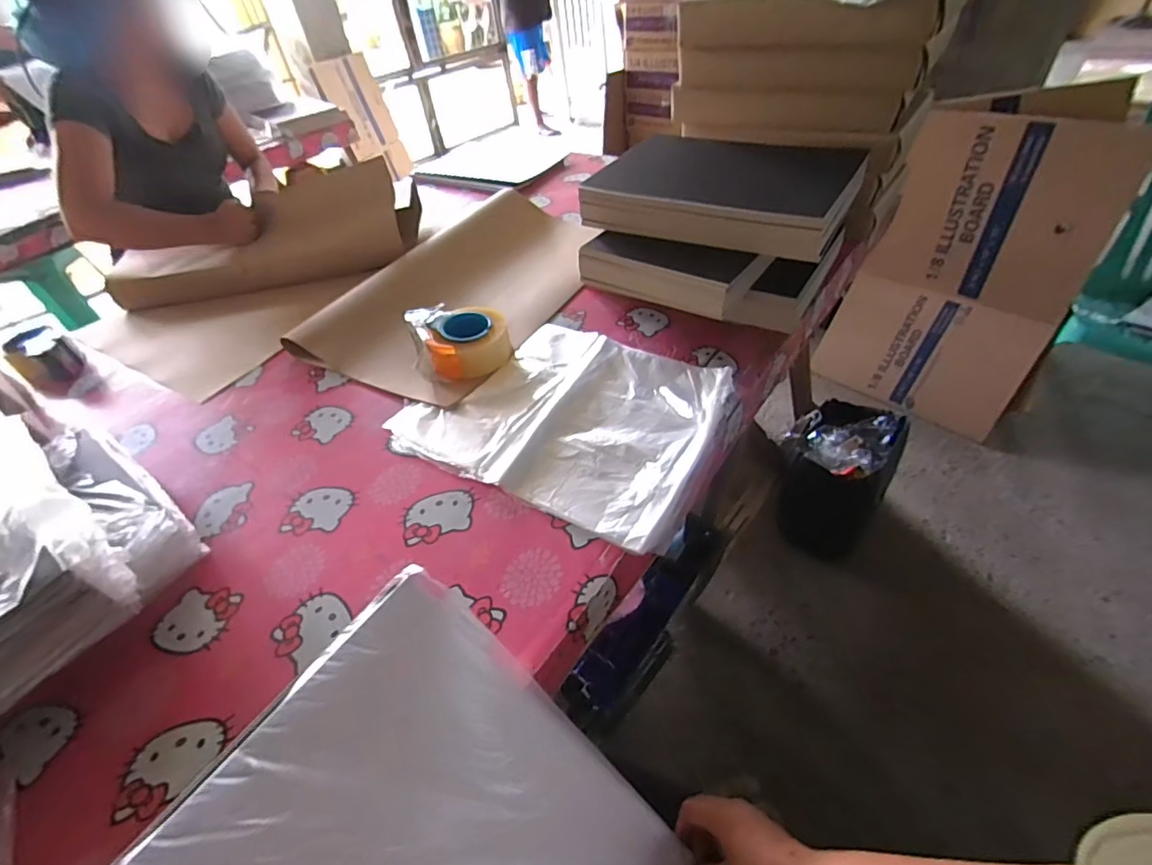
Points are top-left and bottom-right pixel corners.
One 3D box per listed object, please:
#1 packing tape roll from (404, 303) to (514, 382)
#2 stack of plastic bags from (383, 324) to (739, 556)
[{"bbox_3d":[-0.181,-0.149,0.822,0.142,0.059,0.137,-4,45,4],"label":"packing tape roll"},{"bbox_3d":[-0.009,-0.036,0.725,0.405,0.022,0.321,20,52,23],"label":"stack of plastic bags"}]

